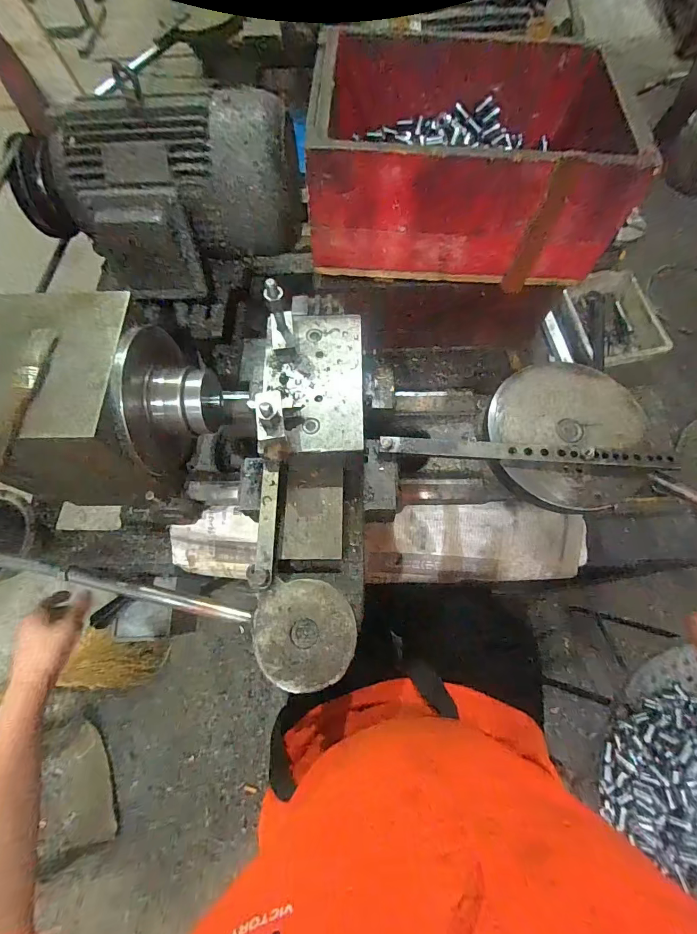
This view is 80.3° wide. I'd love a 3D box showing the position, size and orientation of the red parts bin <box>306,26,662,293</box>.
[{"bbox_3d":[0.137,-0.397,0.518,0.357,0.152,0.271,2,68,4],"label":"red parts bin"}]

